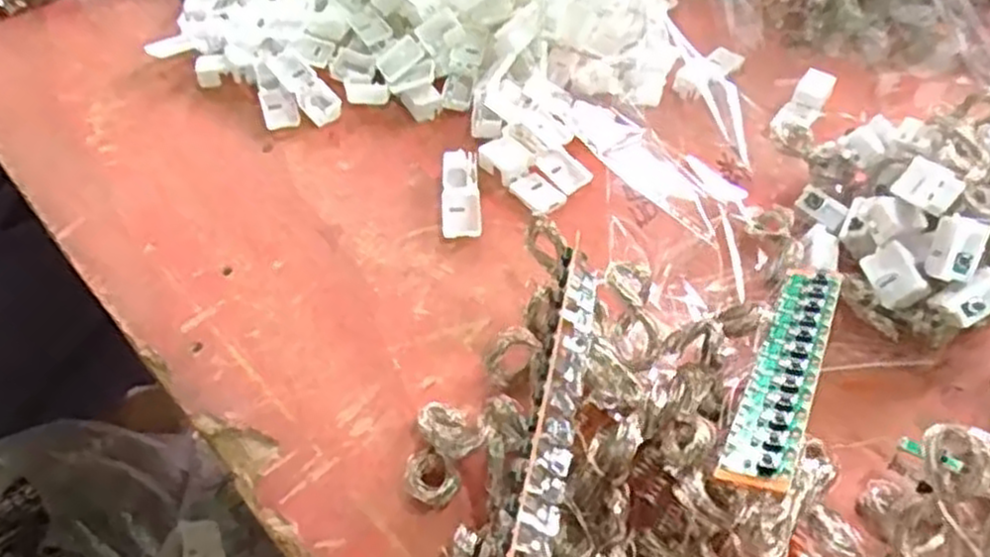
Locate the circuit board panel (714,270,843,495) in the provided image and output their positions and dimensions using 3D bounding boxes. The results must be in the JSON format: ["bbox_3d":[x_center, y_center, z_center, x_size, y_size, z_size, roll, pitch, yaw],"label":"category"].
[{"bbox_3d":[0.105,0.030,0.278,0.022,0.004,0.121,6,33,30],"label":"circuit board panel"}]

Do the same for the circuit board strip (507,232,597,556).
[{"bbox_3d":[0.022,0.046,0.280,0.015,0.037,0.116,9,51,9],"label":"circuit board strip"}]

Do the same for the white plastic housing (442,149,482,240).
[{"bbox_3d":[-0.018,-0.044,0.409,0.020,0.009,0.058,-3,50,-2],"label":"white plastic housing"}]

